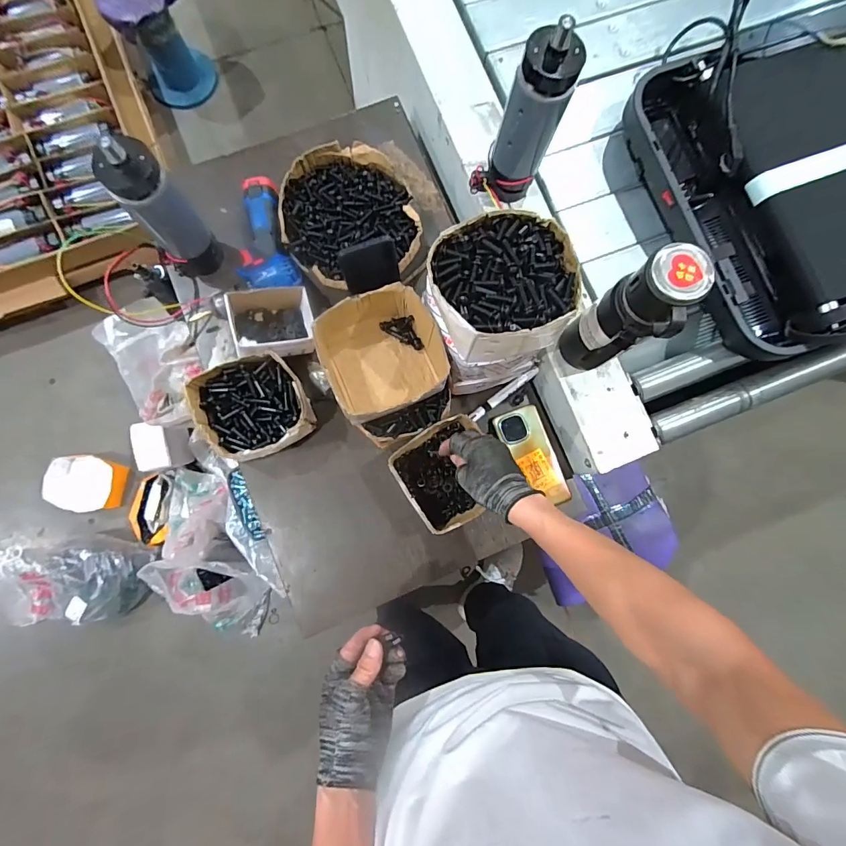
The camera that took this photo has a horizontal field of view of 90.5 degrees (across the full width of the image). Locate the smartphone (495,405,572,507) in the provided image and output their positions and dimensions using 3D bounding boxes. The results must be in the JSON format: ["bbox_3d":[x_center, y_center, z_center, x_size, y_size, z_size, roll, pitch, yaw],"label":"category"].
[{"bbox_3d":[0.177,0.054,0.673,0.071,0.009,0.160,-22,84,-6],"label":"smartphone"}]

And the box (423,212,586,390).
[{"bbox_3d":[0.091,-0.145,0.545,0.173,0.196,0.150,-14,84,-5],"label":"box"}]

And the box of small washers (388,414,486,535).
[{"bbox_3d":[0.037,0.075,0.627,0.137,0.072,0.134,-34,86,-7],"label":"box of small washers"}]

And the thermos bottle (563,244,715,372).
[{"bbox_3d":[0.241,-0.123,0.526,0.075,0.247,0.074,0,83,-3],"label":"thermos bottle"}]

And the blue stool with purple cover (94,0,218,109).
[{"bbox_3d":[-0.818,-1.209,1.303,0.220,0.306,0.238,-23,84,-6],"label":"blue stool with purple cover"}]

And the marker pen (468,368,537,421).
[{"bbox_3d":[0.133,-0.049,0.688,0.139,0.013,0.015,-37,86,-7],"label":"marker pen"}]

